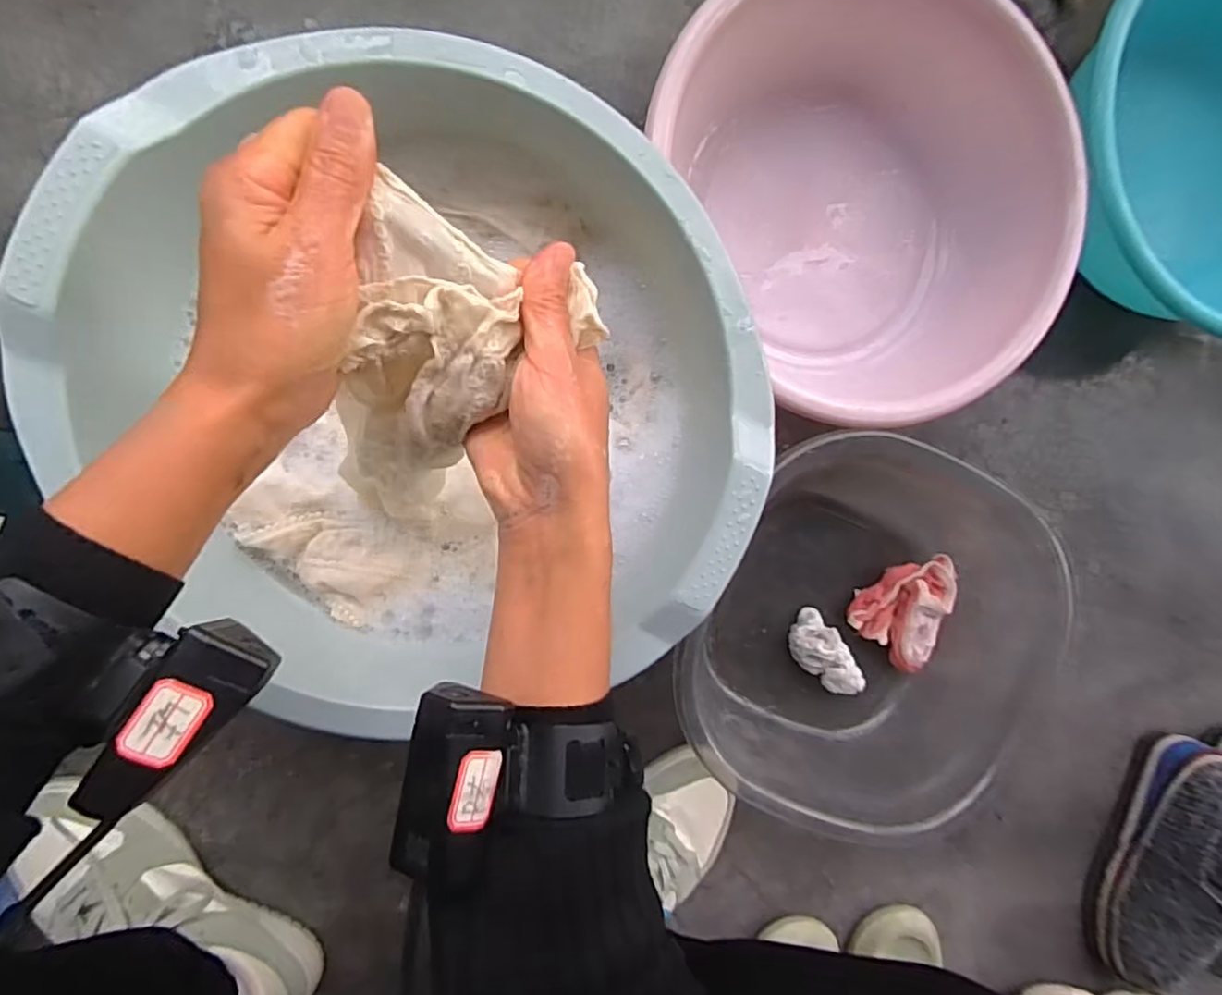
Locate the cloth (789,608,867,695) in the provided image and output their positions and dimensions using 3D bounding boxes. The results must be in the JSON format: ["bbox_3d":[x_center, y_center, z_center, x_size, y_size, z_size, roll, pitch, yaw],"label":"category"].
[{"bbox_3d":[0.189,0.140,0.573,0.041,0.042,0.080,-42,99,-4],"label":"cloth"}]

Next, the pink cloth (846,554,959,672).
[{"bbox_3d":[0.268,0.095,0.581,0.078,0.037,0.101,40,88,-9],"label":"pink cloth"}]

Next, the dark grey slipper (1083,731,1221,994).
[{"bbox_3d":[0.558,0.363,0.626,0.101,0.074,0.243,15,92,-9],"label":"dark grey slipper"}]

